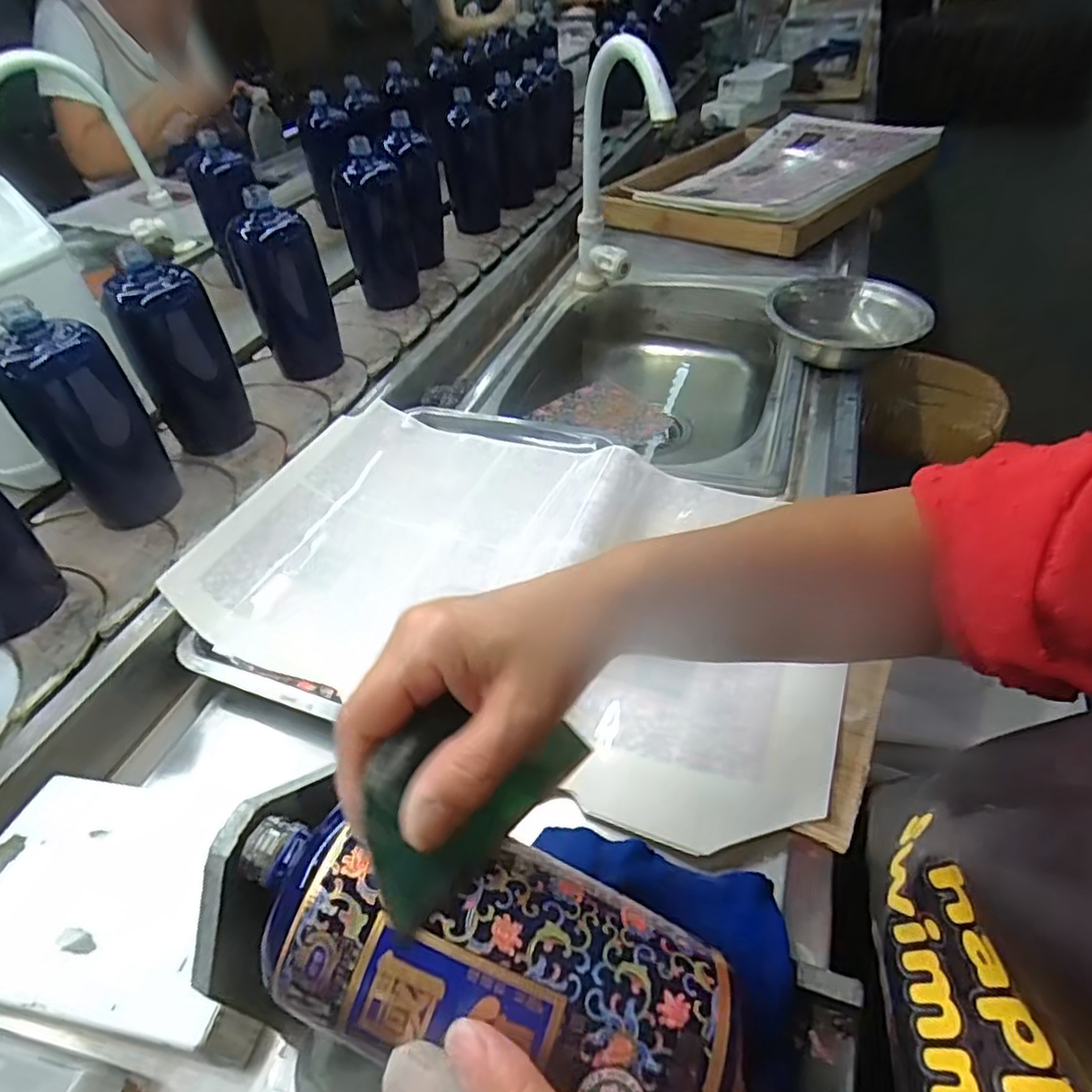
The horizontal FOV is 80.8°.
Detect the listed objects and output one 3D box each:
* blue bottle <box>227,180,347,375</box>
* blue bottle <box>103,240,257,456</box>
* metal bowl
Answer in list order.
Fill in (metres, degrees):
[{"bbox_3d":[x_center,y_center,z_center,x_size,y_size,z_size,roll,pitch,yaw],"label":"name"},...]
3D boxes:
[{"bbox_3d":[-0.284,-0.282,0.710,0.052,0.173,0.076,21,50,22],"label":"blue bottle"},{"bbox_3d":[-0.345,-0.178,0.612,0.064,0.173,0.069,9,46,12],"label":"blue bottle"},{"bbox_3d":[0.329,-0.234,0.709,0.153,0.066,0.149,-1,45,1],"label":"metal bowl"}]

